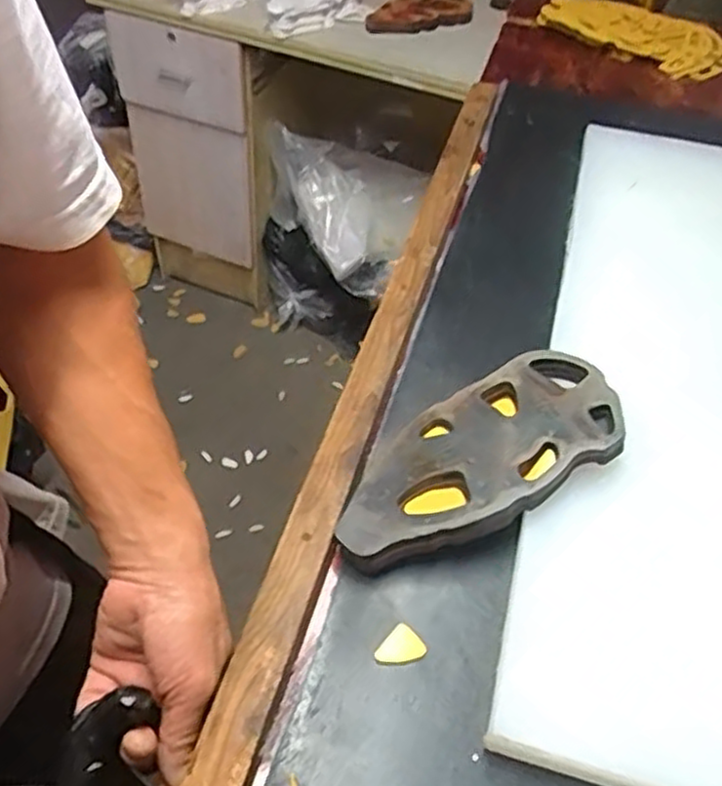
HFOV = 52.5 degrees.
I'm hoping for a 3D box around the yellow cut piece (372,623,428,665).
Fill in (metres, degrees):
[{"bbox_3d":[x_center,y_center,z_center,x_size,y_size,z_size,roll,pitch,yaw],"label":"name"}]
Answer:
[{"bbox_3d":[0.024,0.158,0.450,0.029,0.004,0.024,-34,60,-29],"label":"yellow cut piece"}]

